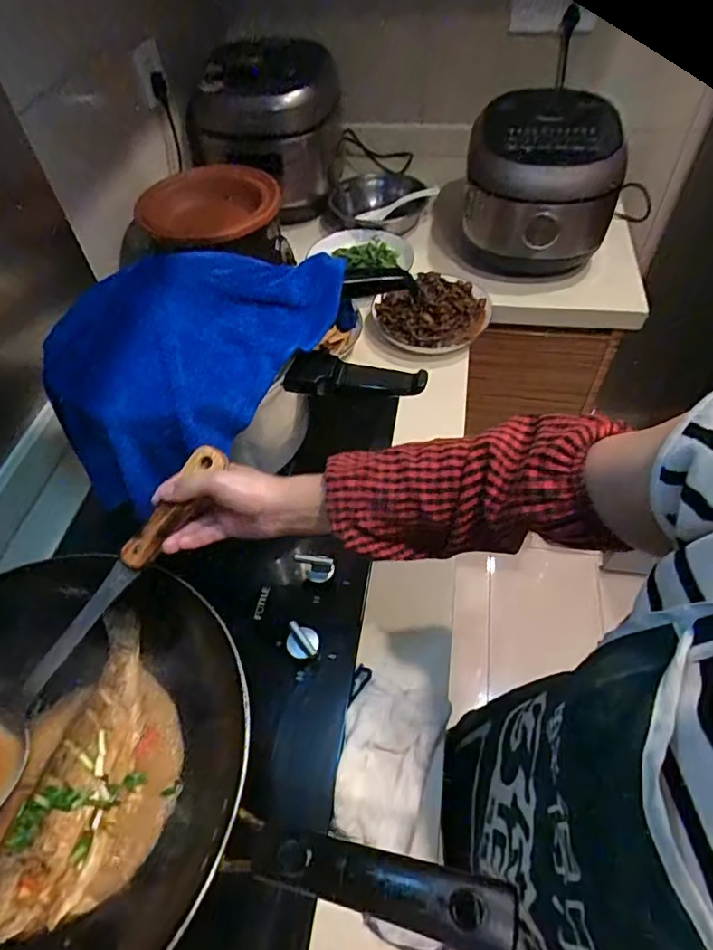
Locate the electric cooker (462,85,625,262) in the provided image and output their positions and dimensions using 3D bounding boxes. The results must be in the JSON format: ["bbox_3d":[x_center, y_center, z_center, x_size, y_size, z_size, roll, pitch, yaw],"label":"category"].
[{"bbox_3d":[0.323,-0.517,0.921,0.244,0.222,0.283,12,54,12],"label":"electric cooker"}]

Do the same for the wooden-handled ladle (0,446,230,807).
[{"bbox_3d":[-0.236,0.126,0.473,0.087,0.094,0.362,30,79,25],"label":"wooden-handled ladle"}]

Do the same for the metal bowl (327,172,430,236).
[{"bbox_3d":[0.045,-0.549,1.093,0.152,0.070,0.162,-36,59,-22],"label":"metal bowl"}]

